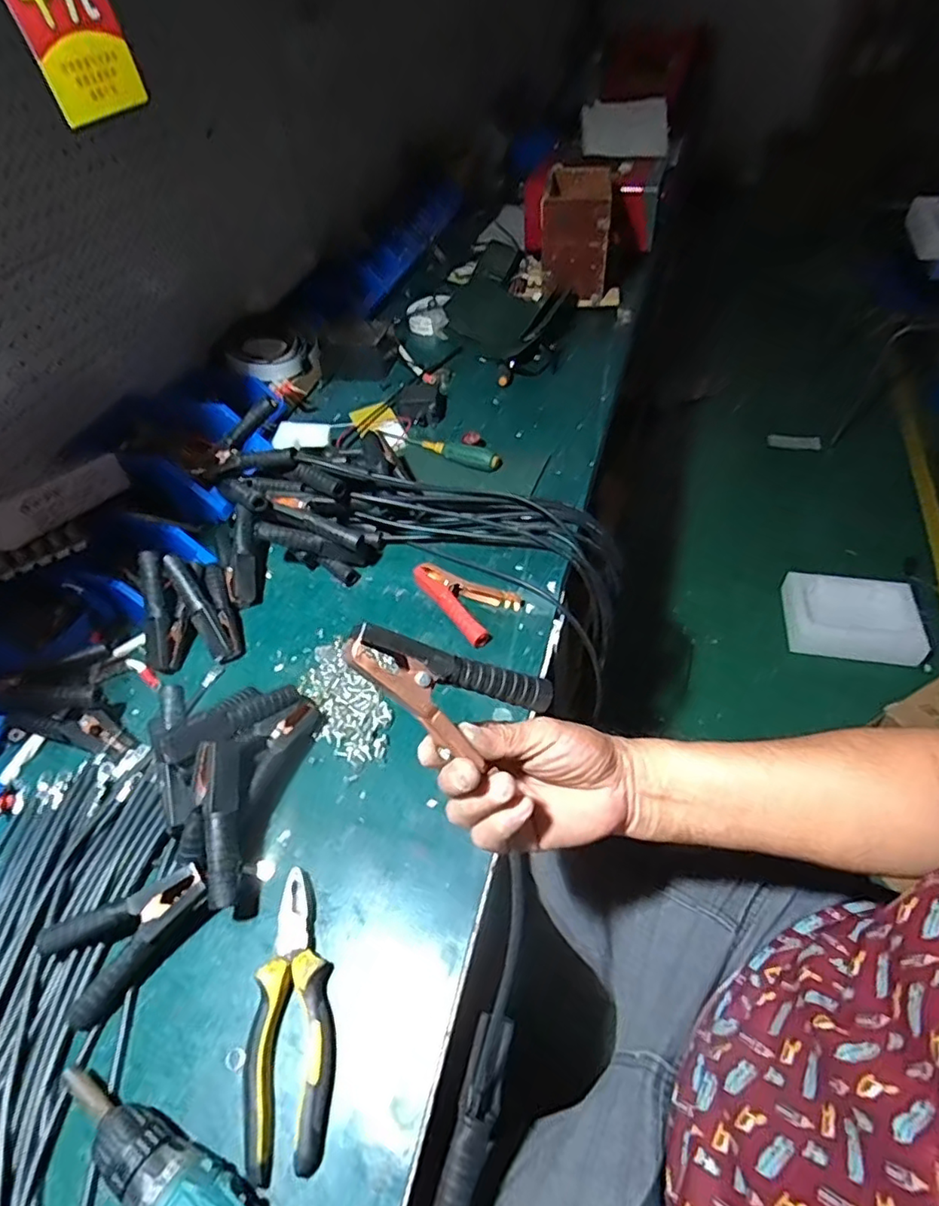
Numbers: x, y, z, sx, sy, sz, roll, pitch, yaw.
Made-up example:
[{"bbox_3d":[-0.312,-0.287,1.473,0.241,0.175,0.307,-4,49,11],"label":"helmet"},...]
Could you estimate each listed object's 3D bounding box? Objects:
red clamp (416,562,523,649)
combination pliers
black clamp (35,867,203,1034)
[{"bbox_3d":[-0.013,-0.010,0.719,0.133,0.018,0.089,28,57,26],"label":"red clamp"},{"bbox_3d":[-0.142,0.320,0.466,0.067,0.028,0.195,-7,49,-1],"label":"combination pliers"},{"bbox_3d":[-0.285,0.279,0.498,0.134,0.044,0.079,-30,54,-19],"label":"black clamp"}]

